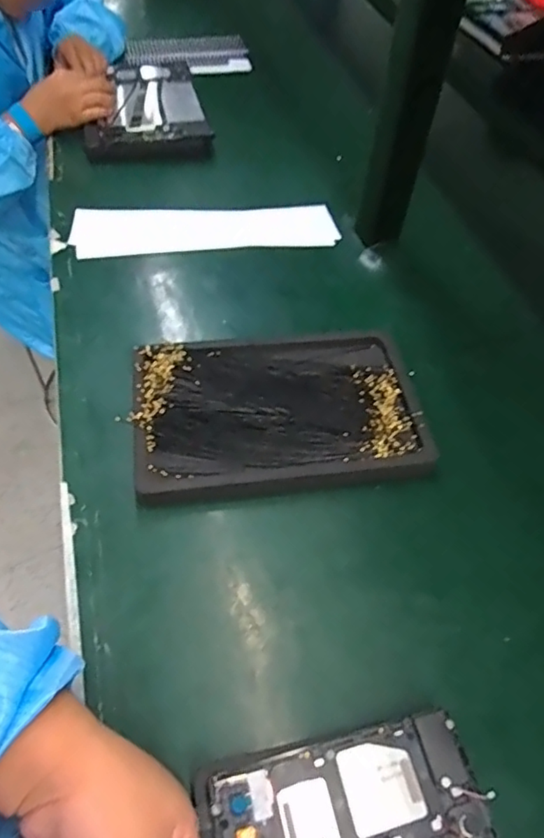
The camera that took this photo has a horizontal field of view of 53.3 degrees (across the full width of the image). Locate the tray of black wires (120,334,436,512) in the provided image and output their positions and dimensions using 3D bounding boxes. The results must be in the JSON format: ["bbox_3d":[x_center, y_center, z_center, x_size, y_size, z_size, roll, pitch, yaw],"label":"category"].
[{"bbox_3d":[0.004,-0.016,0.477,0.244,0.021,0.171,-8,55,-9],"label":"tray of black wires"}]

